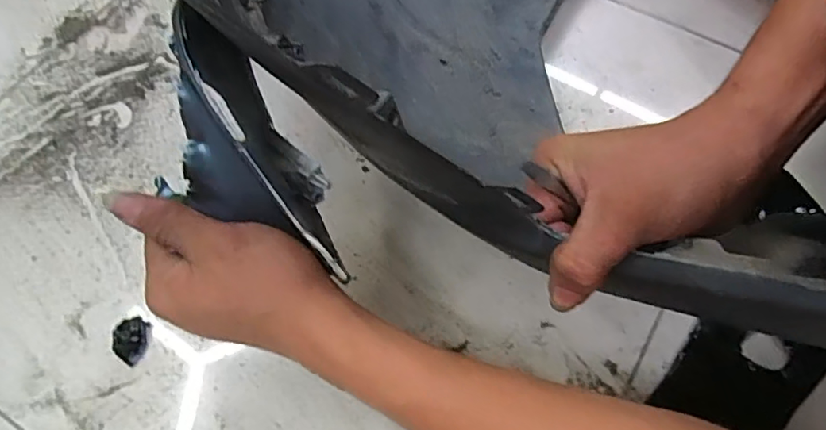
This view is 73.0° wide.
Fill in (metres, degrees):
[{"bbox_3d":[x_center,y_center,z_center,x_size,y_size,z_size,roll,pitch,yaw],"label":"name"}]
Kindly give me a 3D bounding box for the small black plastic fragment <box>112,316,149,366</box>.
[{"bbox_3d":[-0.211,0.093,0.418,0.019,0.017,0.035,-6,64,-1],"label":"small black plastic fragment"}]

